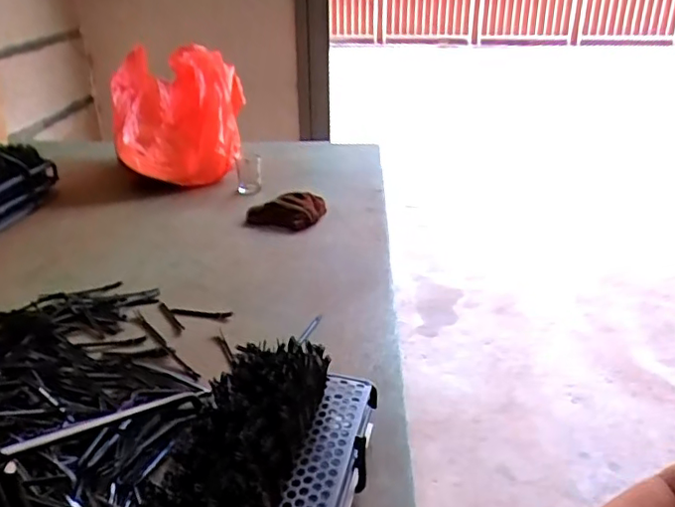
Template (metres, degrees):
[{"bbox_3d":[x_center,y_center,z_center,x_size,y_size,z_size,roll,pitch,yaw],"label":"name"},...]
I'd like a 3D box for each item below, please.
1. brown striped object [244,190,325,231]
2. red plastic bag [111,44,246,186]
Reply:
[{"bbox_3d":[-0.093,-0.073,1.086,0.146,0.049,0.076,0,28,-5],"label":"brown striped object"},{"bbox_3d":[-0.342,-0.286,1.267,0.265,0.233,0.217,0,28,-5],"label":"red plastic bag"}]

